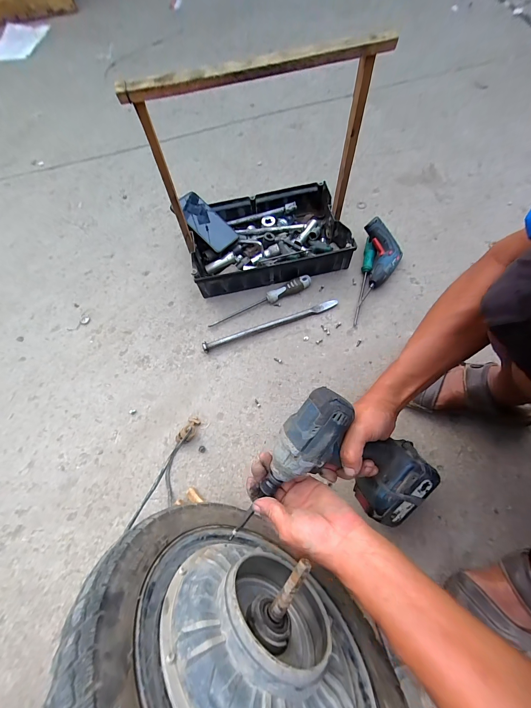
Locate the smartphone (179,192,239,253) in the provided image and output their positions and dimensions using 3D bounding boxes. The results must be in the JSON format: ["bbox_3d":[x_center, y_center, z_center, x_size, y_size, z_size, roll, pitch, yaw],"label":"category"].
[{"bbox_3d":[-0.134,-0.302,0.668,0.139,0.016,0.068,41,83,-21],"label":"smartphone"}]

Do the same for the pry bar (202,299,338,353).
[{"bbox_3d":[0.013,-0.064,0.639,0.310,0.018,0.021,-20,68,-7],"label":"pry bar"}]

